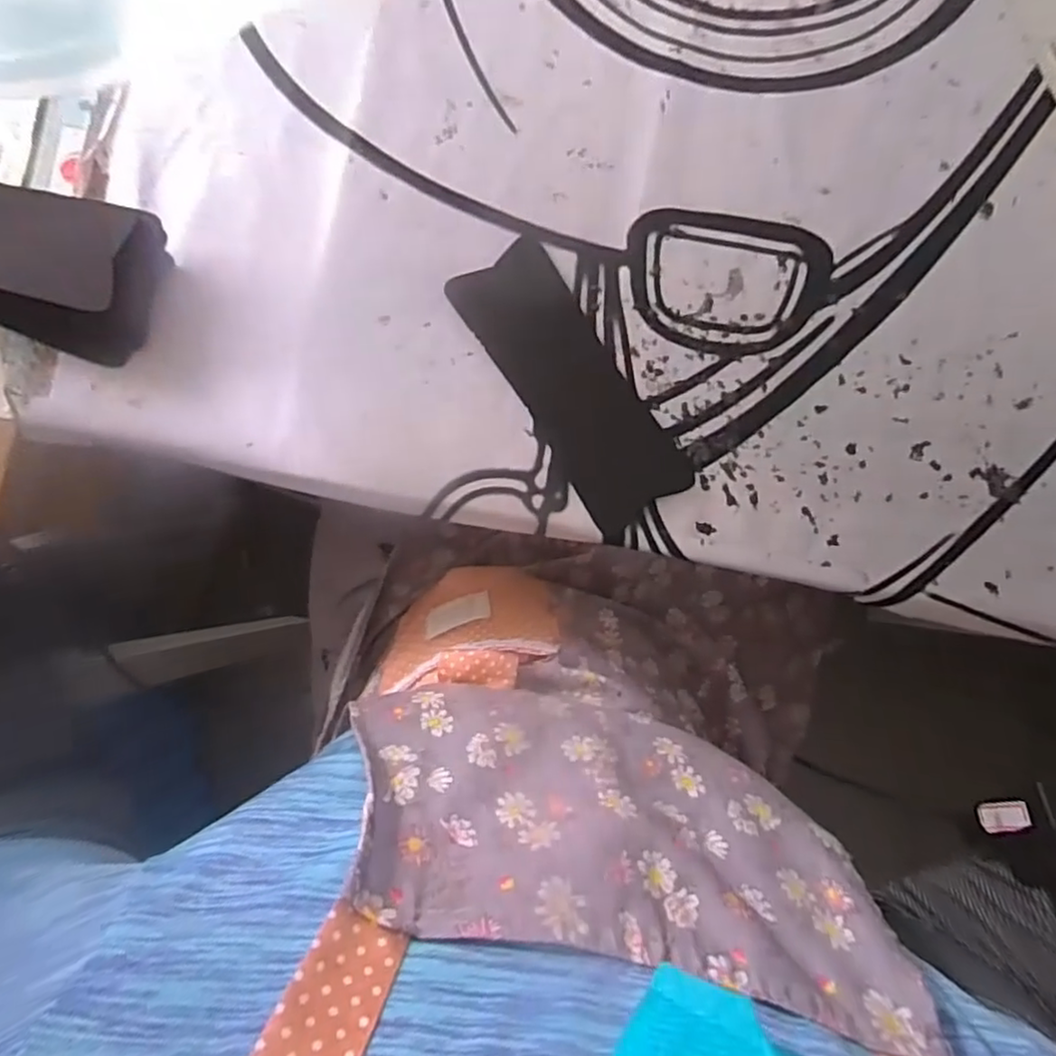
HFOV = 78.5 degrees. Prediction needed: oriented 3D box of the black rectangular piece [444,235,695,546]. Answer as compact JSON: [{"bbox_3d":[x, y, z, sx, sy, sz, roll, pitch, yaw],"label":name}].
[{"bbox_3d":[0.027,-0.092,0.415,0.068,0.004,0.190,-33,88,-4],"label":"black rectangular piece"}]

